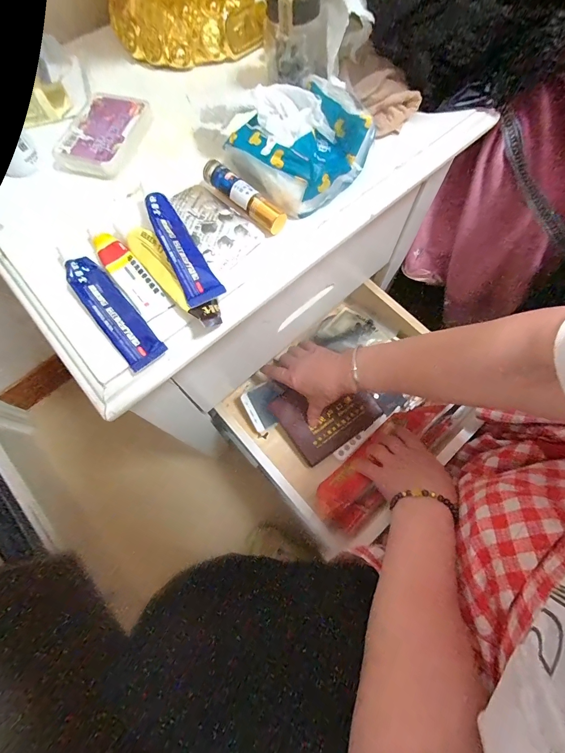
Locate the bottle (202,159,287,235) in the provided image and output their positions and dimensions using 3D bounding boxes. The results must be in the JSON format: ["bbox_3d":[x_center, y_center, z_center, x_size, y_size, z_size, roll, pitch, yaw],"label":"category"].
[{"bbox_3d":[-0.034,-0.152,0.277,0.017,0.014,0.089,-43,76,-13],"label":"bottle"}]

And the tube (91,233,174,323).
[{"bbox_3d":[-0.119,-0.080,0.260,0.023,0.009,0.083,-39,75,-12],"label":"tube"}]

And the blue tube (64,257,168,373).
[{"bbox_3d":[-0.126,-0.049,0.247,0.028,0.013,0.100,-39,75,-13],"label":"blue tube"}]

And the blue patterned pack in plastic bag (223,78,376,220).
[{"bbox_3d":[0.016,-0.195,0.276,0.097,0.040,0.101,41,76,13],"label":"blue patterned pack in plastic bag"}]

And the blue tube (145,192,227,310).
[{"bbox_3d":[-0.076,-0.098,0.256,0.028,0.009,0.102,-22,74,-26],"label":"blue tube"}]

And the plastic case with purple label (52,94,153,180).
[{"bbox_3d":[-0.162,-0.223,0.311,0.064,0.013,0.091,16,71,6],"label":"plastic case with purple label"}]

